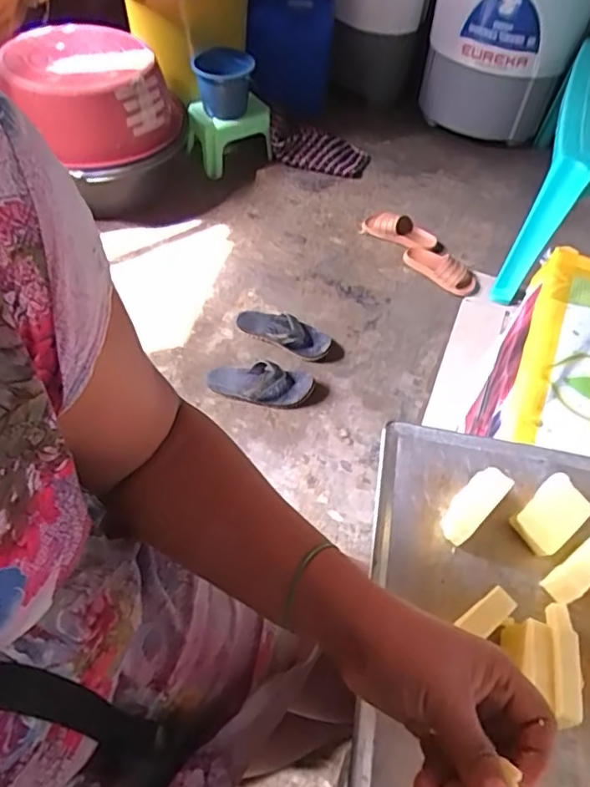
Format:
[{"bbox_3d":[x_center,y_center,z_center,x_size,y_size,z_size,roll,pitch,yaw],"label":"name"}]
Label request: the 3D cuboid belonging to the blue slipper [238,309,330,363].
[{"bbox_3d":[-0.033,-0.181,1.743,0.288,0.054,0.107,25,56,13],"label":"blue slipper"}]

